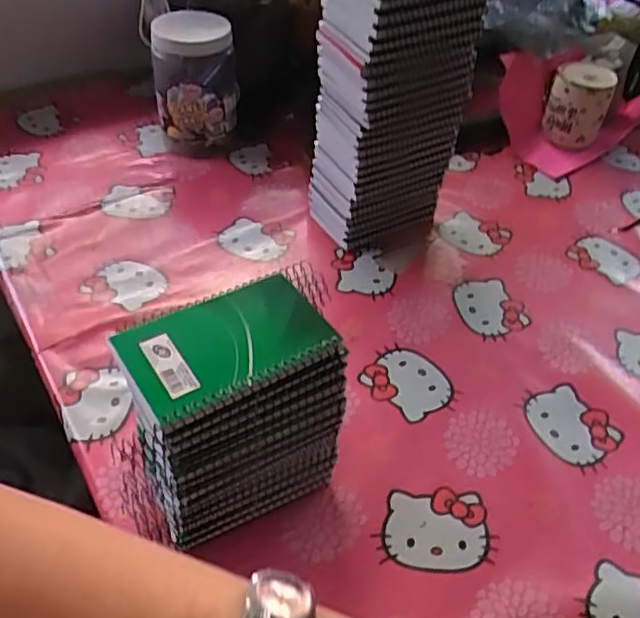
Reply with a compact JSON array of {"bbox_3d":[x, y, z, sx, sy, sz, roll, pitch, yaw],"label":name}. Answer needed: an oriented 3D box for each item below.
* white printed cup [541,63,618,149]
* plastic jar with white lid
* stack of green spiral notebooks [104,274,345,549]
[{"bbox_3d":[0.361,-0.286,0.907,0.080,0.098,0.069,17,47,12],"label":"white printed cup"},{"bbox_3d":[-0.160,-0.289,0.834,0.103,0.153,0.108,2,46,-2],"label":"plastic jar with white lid"},{"bbox_3d":[-0.065,0.079,0.475,0.140,0.171,0.095,-23,52,-24],"label":"stack of green spiral notebooks"}]

